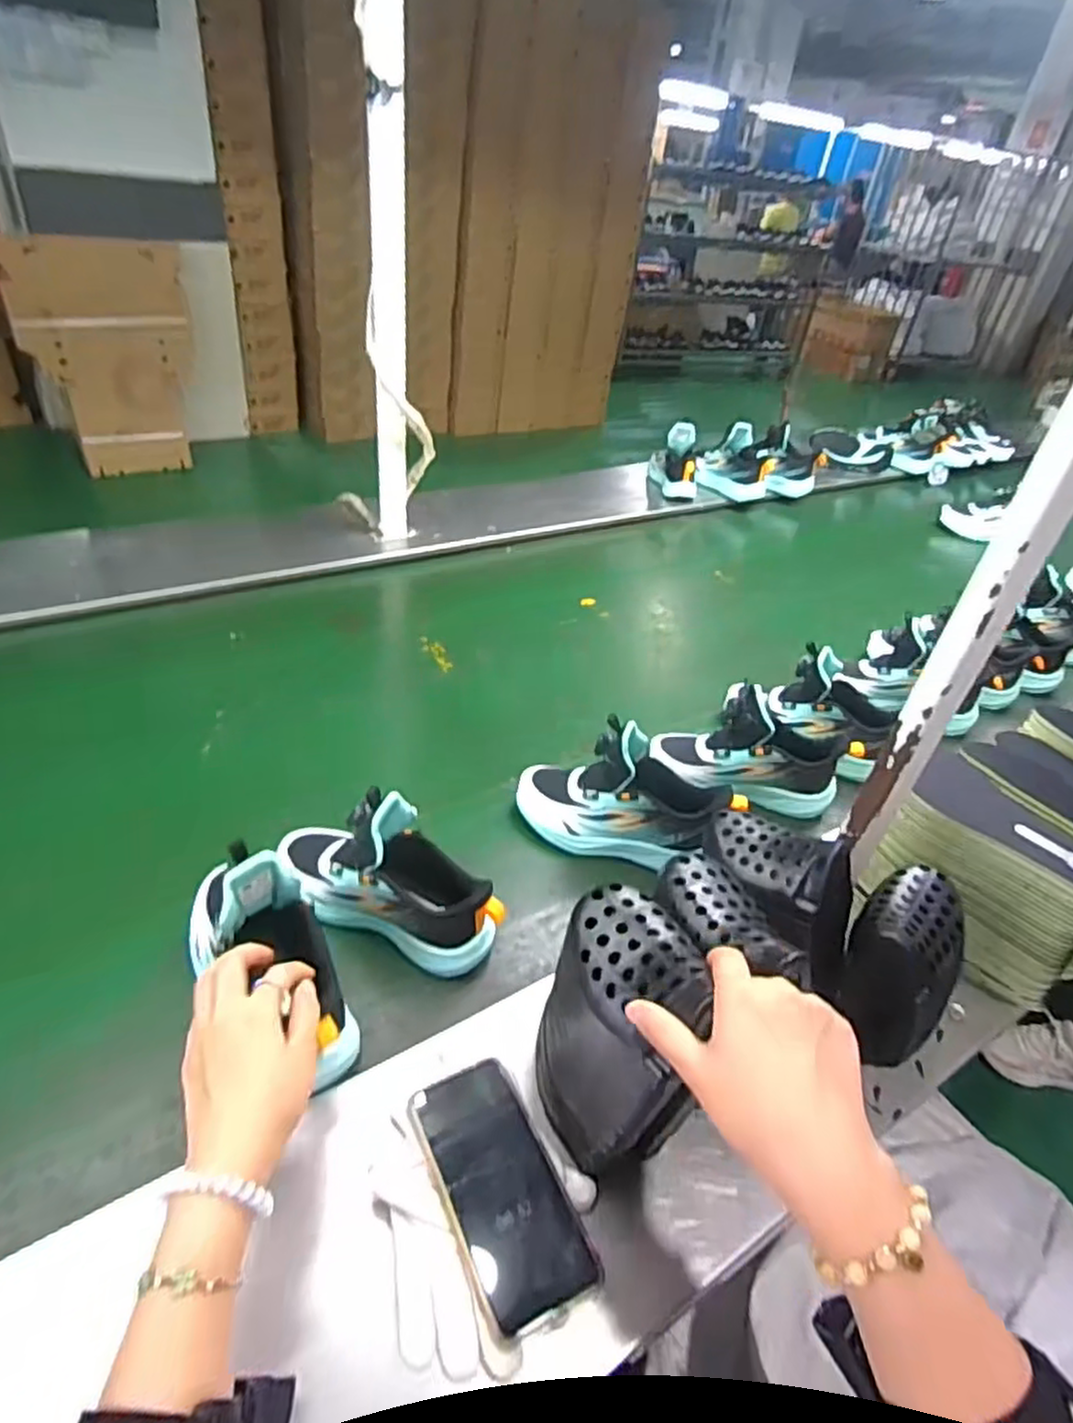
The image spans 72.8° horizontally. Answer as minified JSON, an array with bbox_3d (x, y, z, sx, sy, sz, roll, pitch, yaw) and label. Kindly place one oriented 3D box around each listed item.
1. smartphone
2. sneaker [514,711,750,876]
[{"bbox_3d":[-0.026,0.319,0.494,0.075,0.012,0.155,-13,49,-26],"label":"smartphone"},{"bbox_3d":[0.094,0.083,0.757,0.219,0.123,0.086,15,39,9],"label":"sneaker"}]

